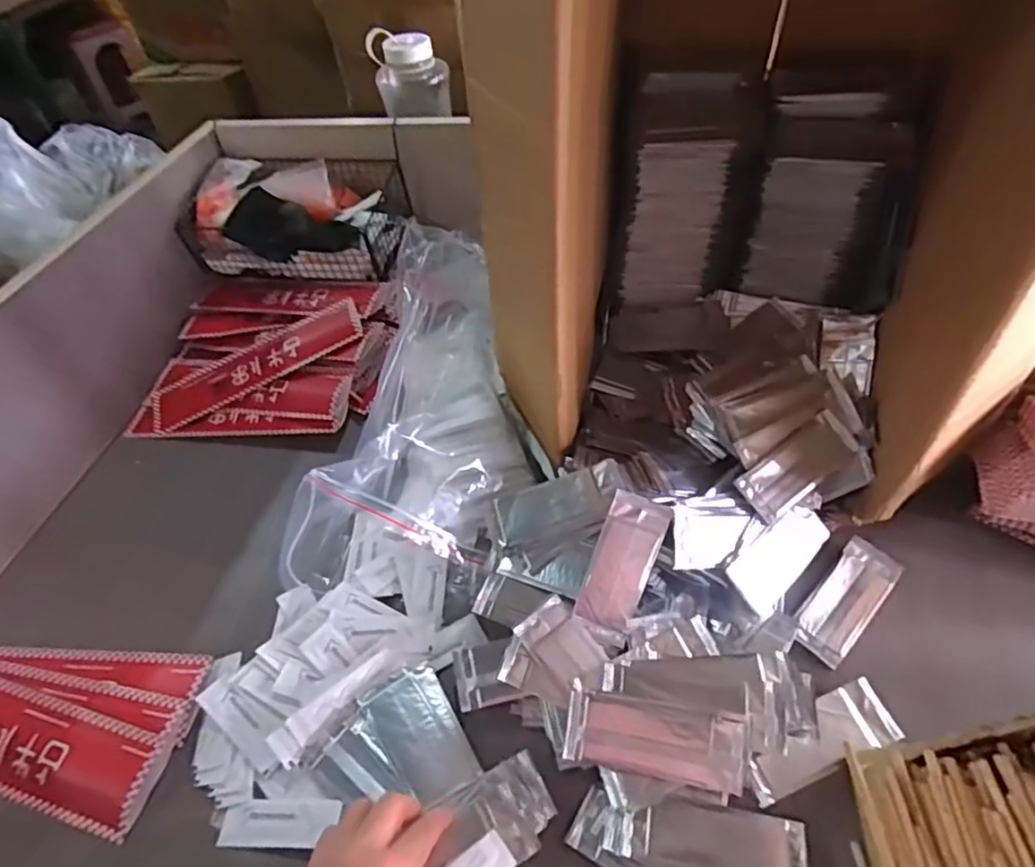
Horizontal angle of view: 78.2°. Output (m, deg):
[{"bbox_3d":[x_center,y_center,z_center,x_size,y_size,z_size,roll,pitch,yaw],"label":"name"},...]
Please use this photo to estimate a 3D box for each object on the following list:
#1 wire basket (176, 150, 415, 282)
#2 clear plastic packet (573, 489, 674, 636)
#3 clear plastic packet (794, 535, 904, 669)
[{"bbox_3d":[-0.298,-0.300,0.870,0.276,0.101,0.159,3,49,9],"label":"wire basket"},{"bbox_3d":[0.085,0.105,0.516,0.049,0.110,0.007,19,8,2],"label":"clear plastic packet"},{"bbox_3d":[0.284,0.145,0.549,0.046,0.011,0.124,33,60,30],"label":"clear plastic packet"}]

